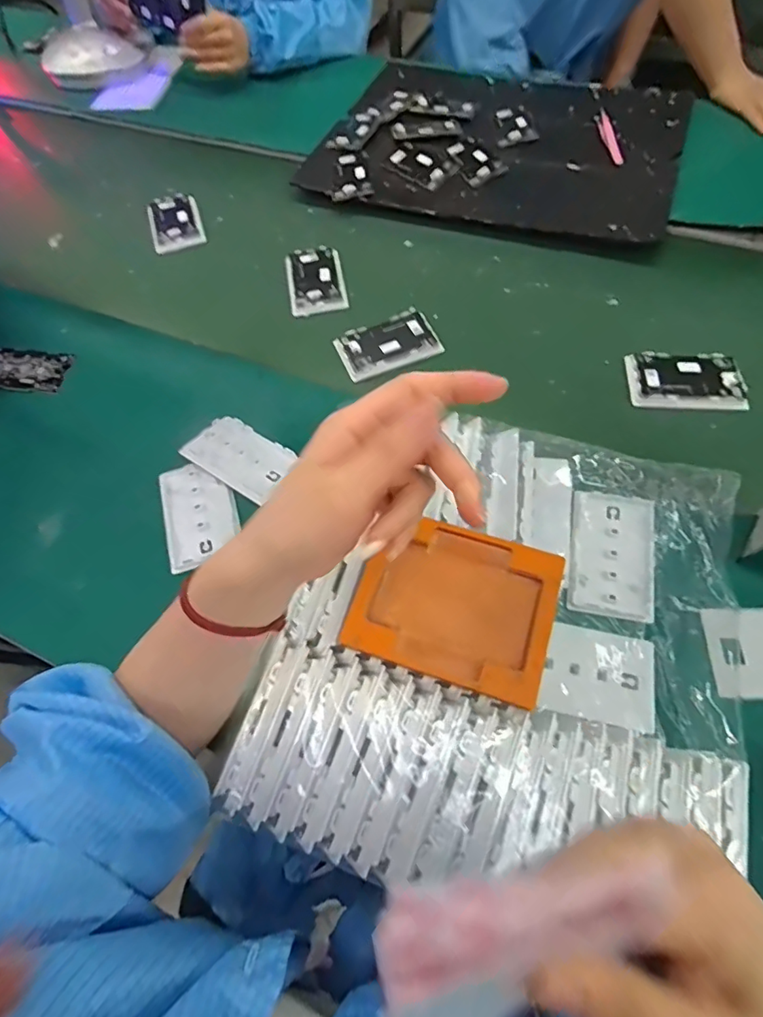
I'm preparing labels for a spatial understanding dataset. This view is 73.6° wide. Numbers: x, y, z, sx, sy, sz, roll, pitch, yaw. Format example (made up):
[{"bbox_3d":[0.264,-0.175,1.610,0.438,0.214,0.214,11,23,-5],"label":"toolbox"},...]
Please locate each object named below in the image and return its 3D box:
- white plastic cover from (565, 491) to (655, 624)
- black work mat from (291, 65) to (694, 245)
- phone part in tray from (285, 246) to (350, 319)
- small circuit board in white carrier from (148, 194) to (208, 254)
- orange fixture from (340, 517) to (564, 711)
[{"bbox_3d":[0.193,0.038,0.429,0.064,0.015,0.106,10,63,9],"label":"white plastic cover"},{"bbox_3d":[0.159,-0.505,0.703,0.472,0.029,0.331,18,64,13],"label":"black work mat"},{"bbox_3d":[-0.081,-0.280,0.626,0.066,0.014,0.105,-11,62,-2],"label":"phone part in tray"},{"bbox_3d":[-0.285,-0.396,0.707,0.067,0.015,0.106,-18,62,-6],"label":"small circuit board in white carrier"},{"bbox_3d":[0.051,0.064,0.357,0.131,0.009,0.105,16,64,12],"label":"orange fixture"}]

